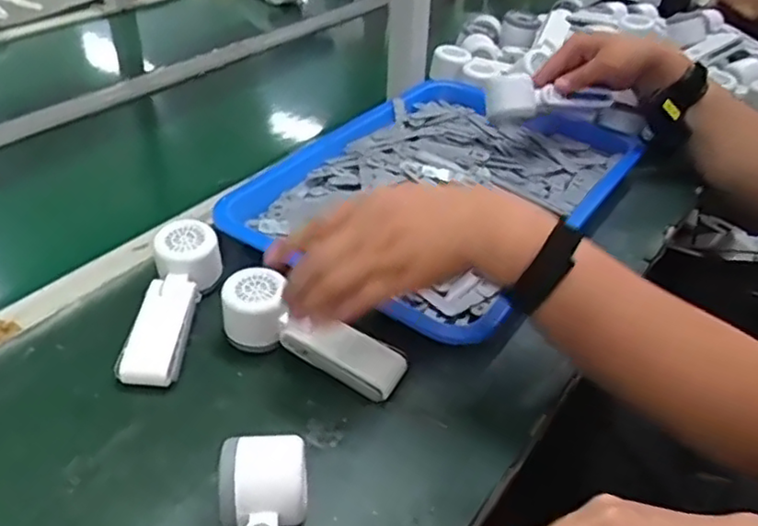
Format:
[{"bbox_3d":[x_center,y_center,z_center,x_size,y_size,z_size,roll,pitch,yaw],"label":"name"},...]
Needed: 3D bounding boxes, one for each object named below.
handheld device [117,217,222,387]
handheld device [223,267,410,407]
[{"bbox_3d":[-0.184,0.034,0.593,0.058,0.037,0.170,7,52,0],"label":"handheld device"},{"bbox_3d":[-0.057,0.058,0.563,0.165,0.051,0.050,18,40,16],"label":"handheld device"}]

